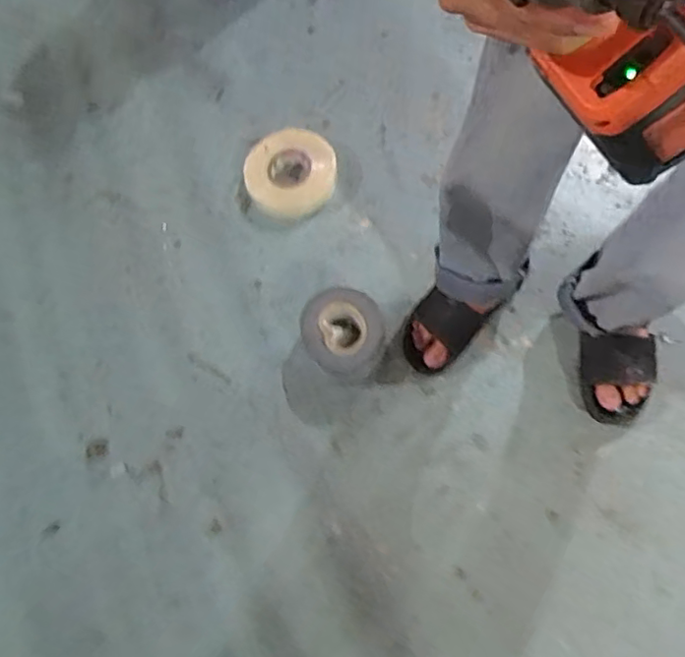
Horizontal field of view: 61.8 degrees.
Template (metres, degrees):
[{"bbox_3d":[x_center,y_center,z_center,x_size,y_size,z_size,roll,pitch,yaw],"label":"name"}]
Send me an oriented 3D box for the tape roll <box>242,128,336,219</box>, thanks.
[{"bbox_3d":[-0.110,-0.330,1.207,0.187,0.046,0.193,-2,69,6],"label":"tape roll"}]

